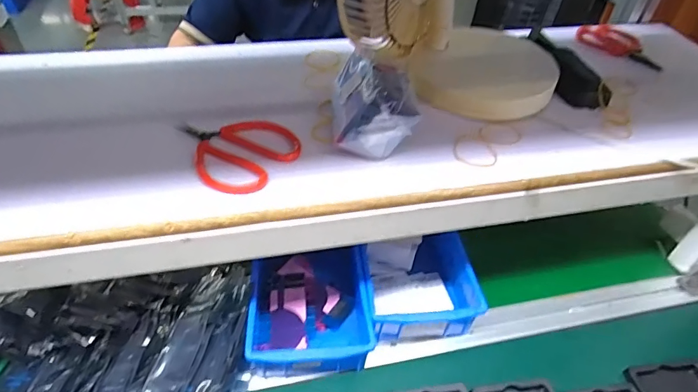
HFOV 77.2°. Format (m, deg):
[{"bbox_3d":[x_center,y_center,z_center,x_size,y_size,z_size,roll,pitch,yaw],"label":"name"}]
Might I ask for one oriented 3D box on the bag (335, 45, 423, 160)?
[{"bbox_3d":[0.026,-0.075,0.403,0.074,0.074,0.064,9,43,5],"label":"bag"}]

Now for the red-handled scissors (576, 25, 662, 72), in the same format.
[{"bbox_3d":[0.388,-0.216,0.621,0.050,0.019,0.121,-31,54,-32],"label":"red-handled scissors"}]

